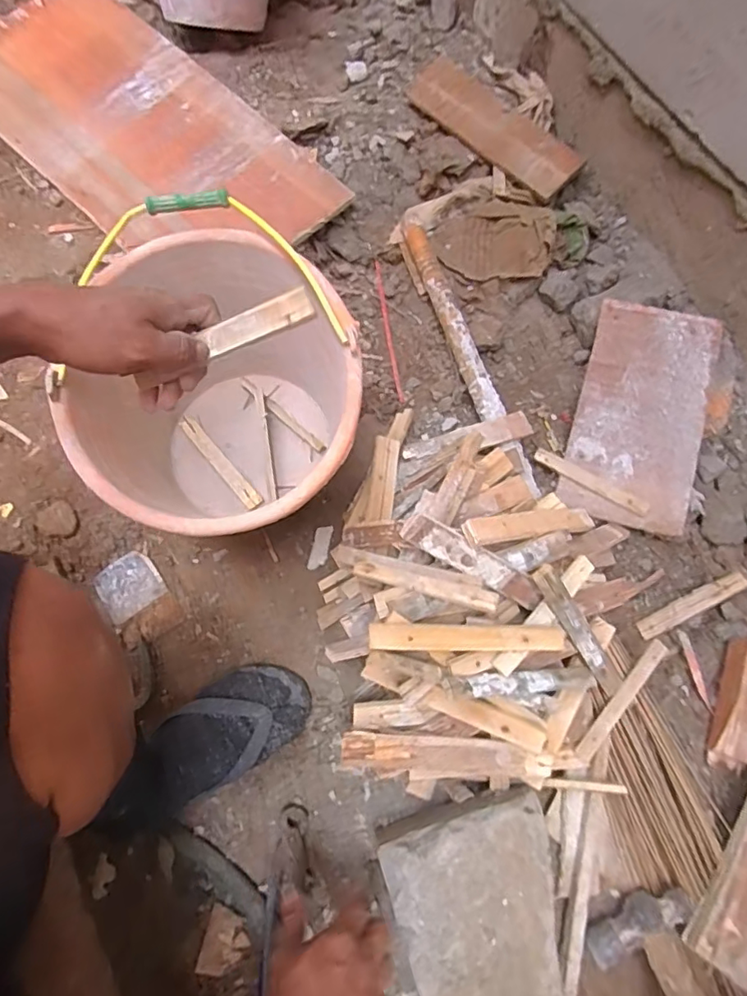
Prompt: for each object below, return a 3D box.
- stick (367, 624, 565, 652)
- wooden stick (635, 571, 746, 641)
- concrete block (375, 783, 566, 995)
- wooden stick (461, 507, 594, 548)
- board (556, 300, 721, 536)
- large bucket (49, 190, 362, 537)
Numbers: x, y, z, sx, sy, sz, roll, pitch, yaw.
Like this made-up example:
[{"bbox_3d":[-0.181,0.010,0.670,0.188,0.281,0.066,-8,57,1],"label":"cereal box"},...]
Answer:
[{"bbox_3d":[0.092,0.138,0.536,0.189,0.015,0.026,0,70,-1],"label":"stick"},{"bbox_3d":[0.405,0.135,0.686,0.159,0.011,0.026,-24,72,-9],"label":"wooden stick"},{"bbox_3d":[0.111,0.417,0.530,0.165,0.105,0.208,-19,71,-8],"label":"concrete block"},{"bbox_3d":[0.185,0.028,0.603,0.252,0.019,0.030,-3,69,-43],"label":"wooden stick"},{"bbox_3d":[0.360,-0.113,0.732,0.157,0.011,0.301,14,82,8],"label":"board"},{"bbox_3d":[-0.149,-0.105,0.613,0.283,0.249,0.306,0,70,-1],"label":"large bucket"}]

